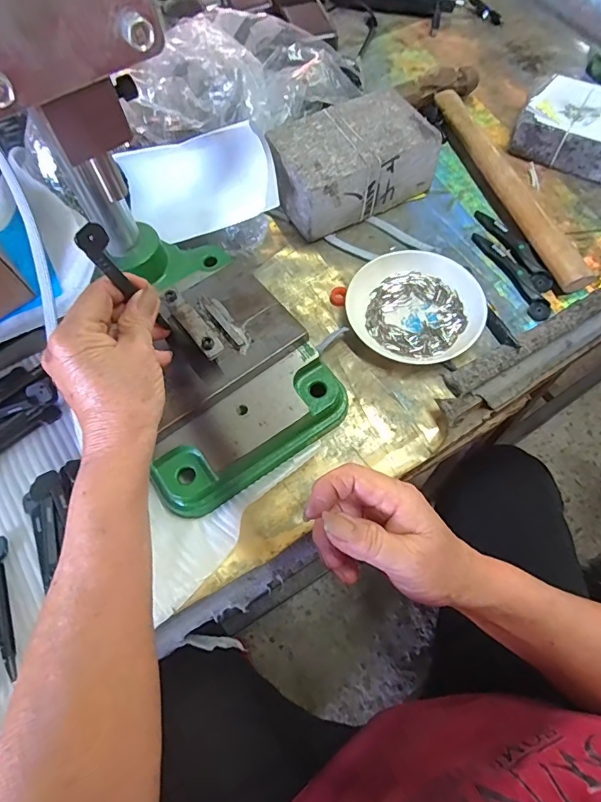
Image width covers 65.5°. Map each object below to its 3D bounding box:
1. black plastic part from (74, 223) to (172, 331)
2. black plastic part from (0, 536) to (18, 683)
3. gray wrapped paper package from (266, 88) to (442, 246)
[{"bbox_3d":[-0.106,-0.073,0.292,0.016,0.096,0.005,-44,67,-8],"label":"black plastic part"},{"bbox_3d":[-0.209,0.142,0.328,0.014,0.004,0.097,-24,65,-9],"label":"black plastic part"},{"bbox_3d":[0.049,-0.240,0.477,0.147,0.069,0.096,-26,65,-10],"label":"gray wrapped paper package"}]

